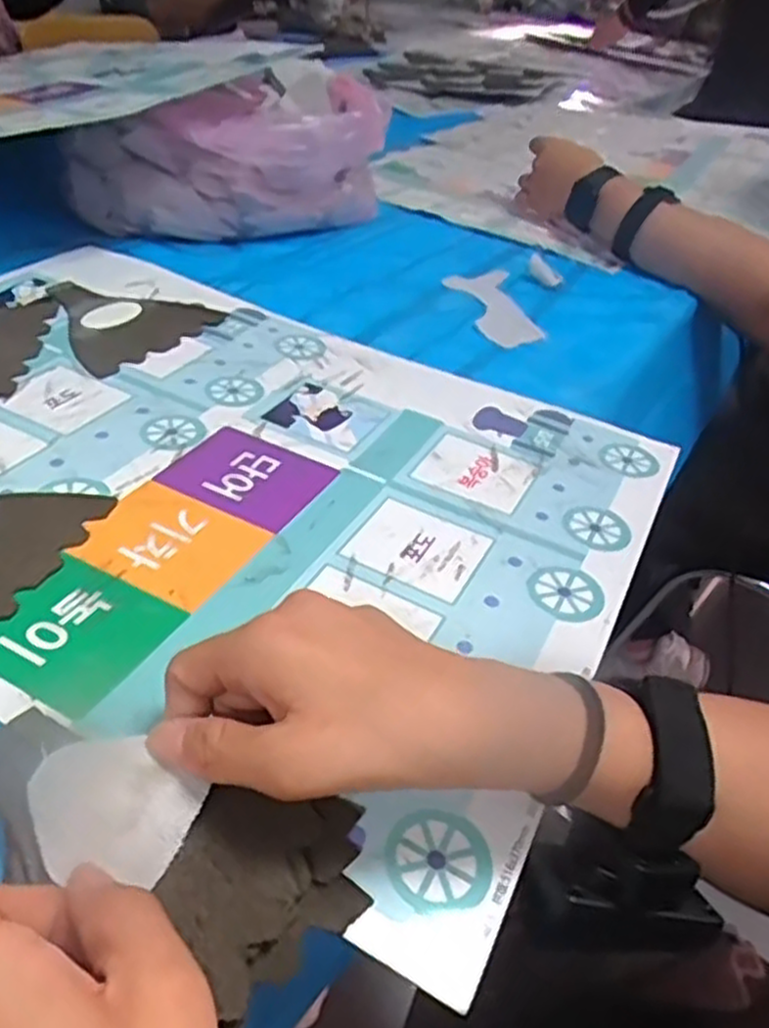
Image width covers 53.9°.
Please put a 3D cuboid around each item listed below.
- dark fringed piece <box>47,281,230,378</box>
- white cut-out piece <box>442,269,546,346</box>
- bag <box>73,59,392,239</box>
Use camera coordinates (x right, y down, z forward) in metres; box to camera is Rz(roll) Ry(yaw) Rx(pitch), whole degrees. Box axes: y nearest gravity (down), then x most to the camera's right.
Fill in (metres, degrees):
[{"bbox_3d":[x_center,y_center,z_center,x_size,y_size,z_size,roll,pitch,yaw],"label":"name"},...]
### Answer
[{"bbox_3d":[-0.212,-0.154,0.590,0.127,0.005,0.124,25,42,20],"label":"dark fringed piece"},{"bbox_3d":[0.096,-0.192,0.685,0.062,0.010,0.147,-5,41,-6],"label":"white cut-out piece"},{"bbox_3d":[-0.135,-0.343,0.731,0.165,0.125,0.283,35,47,30],"label":"bag"}]

